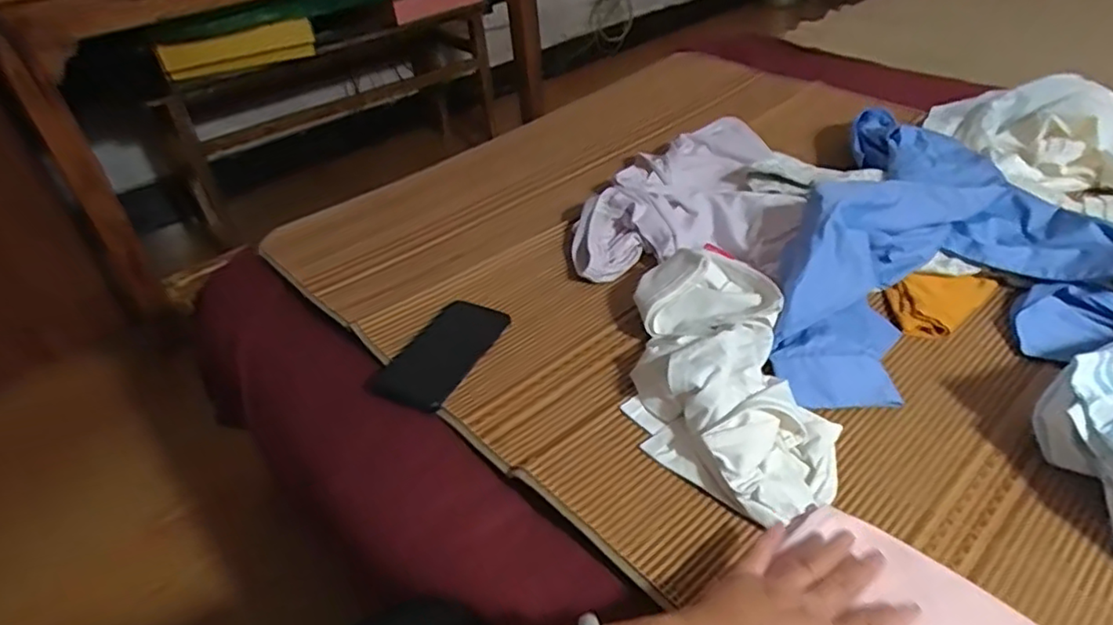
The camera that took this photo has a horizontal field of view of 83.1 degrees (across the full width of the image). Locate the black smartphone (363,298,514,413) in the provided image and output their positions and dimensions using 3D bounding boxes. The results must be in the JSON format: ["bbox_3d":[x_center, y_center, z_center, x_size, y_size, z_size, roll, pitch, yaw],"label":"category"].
[{"bbox_3d":[-0.125,0.041,0.688,0.093,0.012,0.160,15,43,23],"label":"black smartphone"}]

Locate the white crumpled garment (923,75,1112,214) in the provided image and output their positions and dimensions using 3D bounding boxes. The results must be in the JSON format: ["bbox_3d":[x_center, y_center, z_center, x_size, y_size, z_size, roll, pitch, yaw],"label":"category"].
[{"bbox_3d":[0.740,-0.276,0.933,0.294,0.077,0.308,-3,39,3],"label":"white crumpled garment"}]

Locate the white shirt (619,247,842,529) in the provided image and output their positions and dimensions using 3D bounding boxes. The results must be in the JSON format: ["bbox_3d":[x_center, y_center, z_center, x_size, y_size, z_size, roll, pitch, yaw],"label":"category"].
[{"bbox_3d":[0.154,0.053,0.604,0.166,0.068,0.323,-8,39,-4],"label":"white shirt"}]

